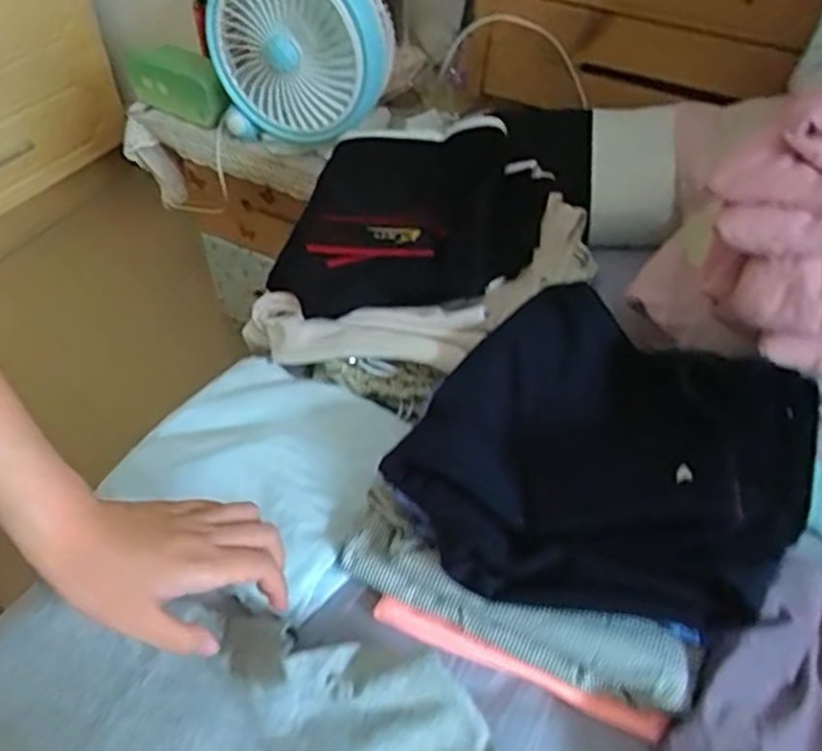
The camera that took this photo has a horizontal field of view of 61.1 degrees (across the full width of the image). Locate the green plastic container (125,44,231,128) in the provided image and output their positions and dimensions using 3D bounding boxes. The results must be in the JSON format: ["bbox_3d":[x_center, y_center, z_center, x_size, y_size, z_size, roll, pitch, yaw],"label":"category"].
[{"bbox_3d":[-0.307,-0.380,0.912,0.176,0.073,0.051,34,55,25],"label":"green plastic container"}]

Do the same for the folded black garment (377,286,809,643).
[{"bbox_3d":[0.123,0.043,0.457,0.238,0.070,0.237,1,48,-1],"label":"folded black garment"}]

